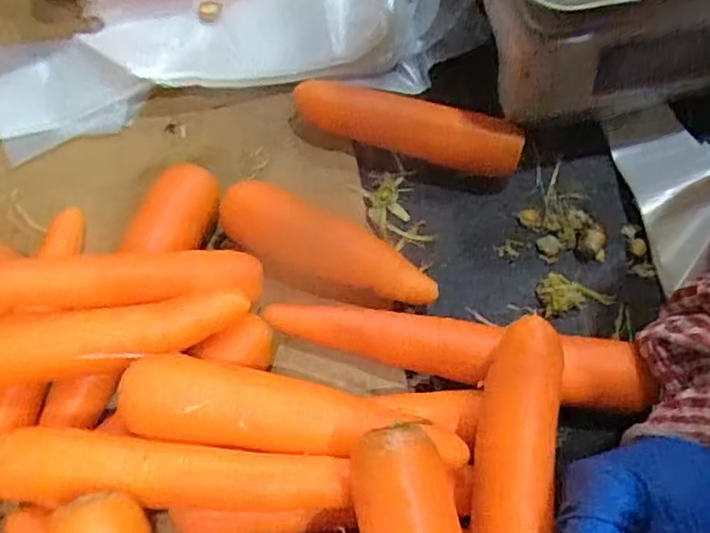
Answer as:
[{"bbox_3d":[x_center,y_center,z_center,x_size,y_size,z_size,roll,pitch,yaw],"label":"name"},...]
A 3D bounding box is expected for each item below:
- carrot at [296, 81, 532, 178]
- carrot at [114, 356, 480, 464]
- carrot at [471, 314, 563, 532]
[{"bbox_3d":[0.032,-0.088,0.376,0.138,0.027,0.031,17,69,10],"label":"carrot"},{"bbox_3d":[-0.026,0.071,0.295,0.163,0.046,0.041,6,68,6],"label":"carrot"},{"bbox_3d":[0.071,0.091,0.270,0.030,0.031,0.136,8,68,6],"label":"carrot"}]

